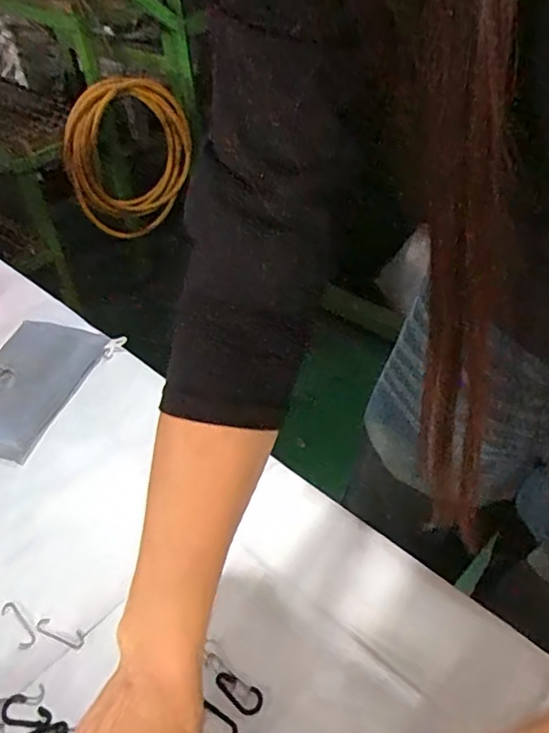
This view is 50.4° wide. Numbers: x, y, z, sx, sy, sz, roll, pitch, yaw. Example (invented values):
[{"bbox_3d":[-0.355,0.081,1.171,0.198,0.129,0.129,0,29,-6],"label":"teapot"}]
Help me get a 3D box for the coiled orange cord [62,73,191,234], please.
[{"bbox_3d":[-0.366,-0.545,1.542,0.060,0.393,0.363,32,55,31],"label":"coiled orange cord"}]

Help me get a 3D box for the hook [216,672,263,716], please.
[{"bbox_3d":[-0.026,0.228,0.407,0.035,0.004,0.017,16,46,20],"label":"hook"}]

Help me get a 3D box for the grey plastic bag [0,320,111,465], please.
[{"bbox_3d":[-0.266,0.015,0.618,0.107,0.042,0.170,13,45,17],"label":"grey plastic bag"}]

